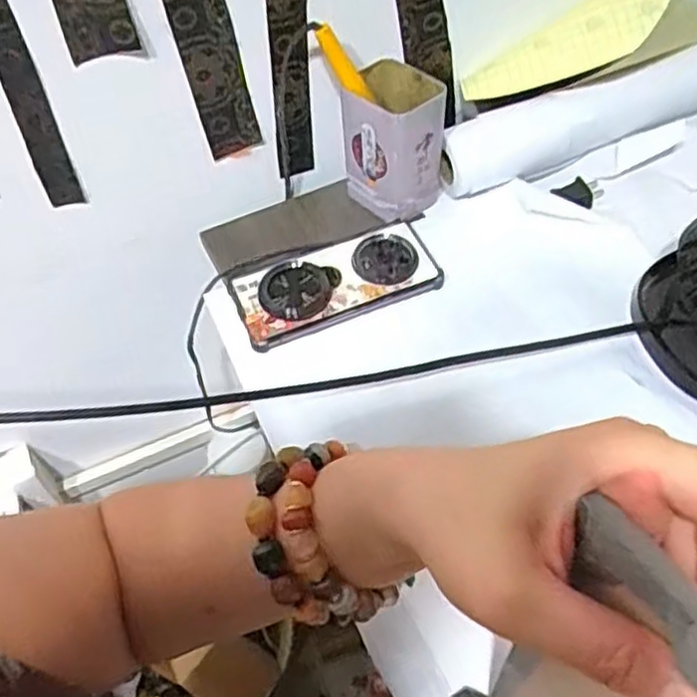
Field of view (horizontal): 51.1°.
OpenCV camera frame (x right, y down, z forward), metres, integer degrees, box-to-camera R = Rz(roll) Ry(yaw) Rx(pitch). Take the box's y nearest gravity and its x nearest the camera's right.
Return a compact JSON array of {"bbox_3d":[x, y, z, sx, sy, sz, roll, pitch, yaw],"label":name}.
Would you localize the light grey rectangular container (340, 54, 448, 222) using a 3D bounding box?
[{"bbox_3d":[0.038,-0.177,0.619,0.082,0.097,0.079,-3,53,-1],"label":"light grey rectangular container"}]

